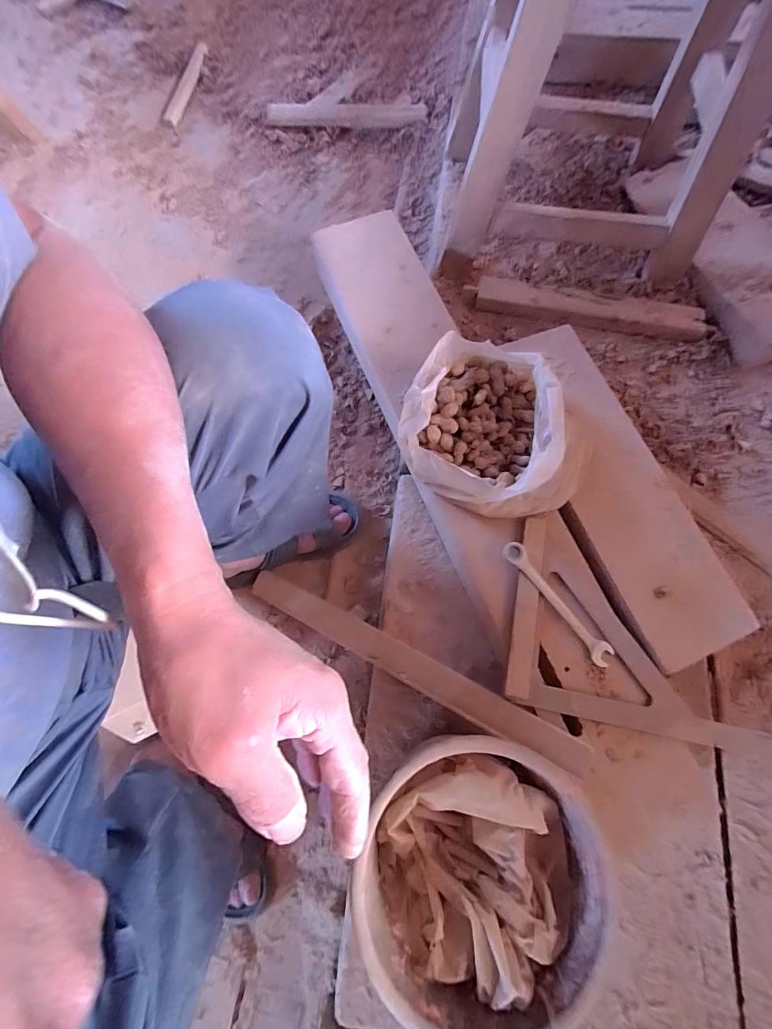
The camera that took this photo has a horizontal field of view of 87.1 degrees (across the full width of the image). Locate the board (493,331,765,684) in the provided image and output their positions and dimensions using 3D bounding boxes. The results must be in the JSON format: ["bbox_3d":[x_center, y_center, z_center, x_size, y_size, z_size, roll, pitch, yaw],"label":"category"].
[{"bbox_3d":[0.306,-0.053,0.567,0.148,0.015,0.496,-22,74,-6],"label":"board"}]

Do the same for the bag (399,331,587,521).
[{"bbox_3d":[0.148,-0.114,0.539,0.250,0.108,0.216,27,75,9],"label":"bag"}]

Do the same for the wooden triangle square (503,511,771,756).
[{"bbox_3d":[0.306,0.141,0.506,0.289,0.016,0.234,10,73,4],"label":"wooden triangle square"}]

